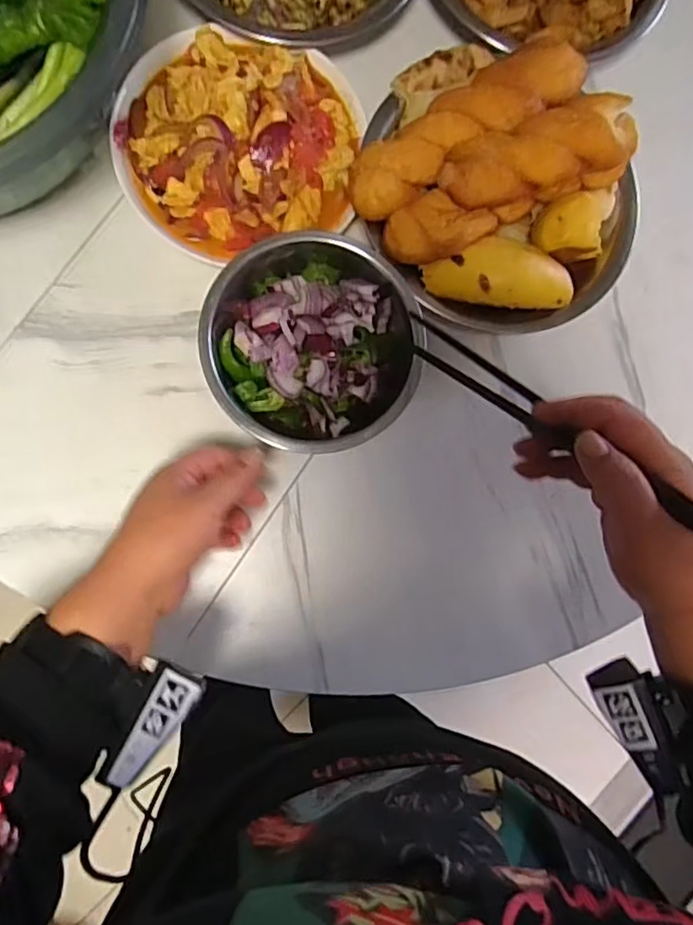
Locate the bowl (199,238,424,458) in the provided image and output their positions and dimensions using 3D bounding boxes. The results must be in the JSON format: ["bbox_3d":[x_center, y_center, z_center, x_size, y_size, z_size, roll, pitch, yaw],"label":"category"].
[{"bbox_3d":[-0.028,-0.090,0.476,0.159,0.062,0.165,1,86,-8],"label":"bowl"}]

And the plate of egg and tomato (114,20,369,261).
[{"bbox_3d":[-0.084,-0.263,0.486,0.194,0.057,0.178,1,86,-8],"label":"plate of egg and tomato"}]

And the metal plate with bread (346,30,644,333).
[{"bbox_3d":[0.122,-0.221,0.483,0.210,0.100,0.229,1,85,-8],"label":"metal plate with bread"}]

